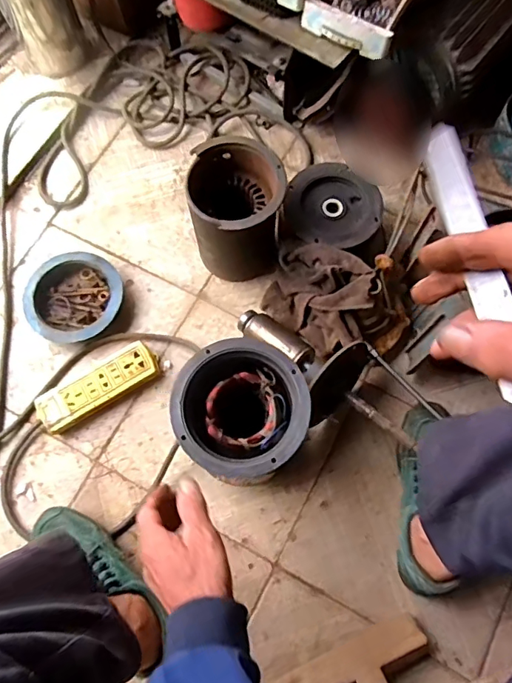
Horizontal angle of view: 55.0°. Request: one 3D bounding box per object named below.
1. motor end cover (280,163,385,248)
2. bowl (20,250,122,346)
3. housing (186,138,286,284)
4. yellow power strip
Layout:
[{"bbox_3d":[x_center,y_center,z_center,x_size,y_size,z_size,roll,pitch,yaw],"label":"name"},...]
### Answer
[{"bbox_3d":[0.117,-0.207,0.740,0.138,0.021,0.144,38,77,11],"label":"motor end cover"},{"bbox_3d":[-0.295,-0.073,0.805,0.155,0.038,0.158,1,72,-2],"label":"bowl"},{"bbox_3d":[-0.029,-0.186,0.754,0.124,0.196,0.136,0,72,0],"label":"housing"},{"bbox_3d":[-0.242,0.069,0.758,0.187,0.030,0.066,-32,76,-12],"label":"yellow power strip"}]

